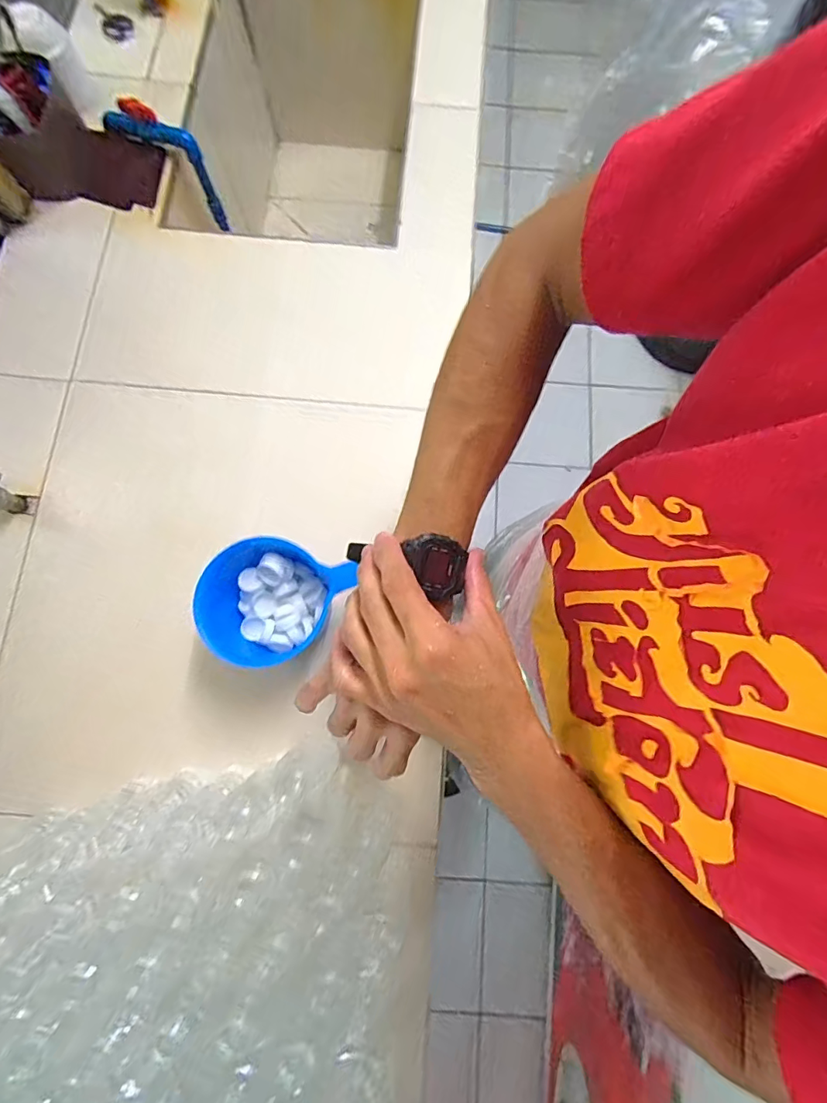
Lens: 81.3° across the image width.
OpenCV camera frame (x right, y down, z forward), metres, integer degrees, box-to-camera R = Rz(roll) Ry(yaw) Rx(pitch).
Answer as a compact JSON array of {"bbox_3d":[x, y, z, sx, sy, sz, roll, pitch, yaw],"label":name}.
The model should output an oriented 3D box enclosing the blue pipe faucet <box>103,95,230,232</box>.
[{"bbox_3d":[-0.436,-0.687,0.865,0.152,0.195,0.033,16,78,3],"label":"blue pipe faucet"}]

